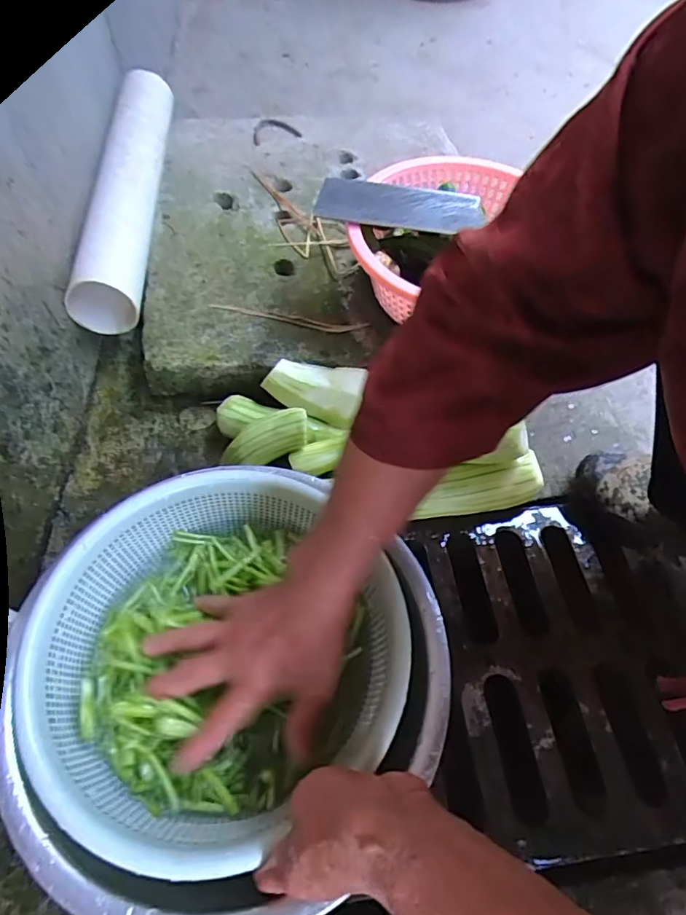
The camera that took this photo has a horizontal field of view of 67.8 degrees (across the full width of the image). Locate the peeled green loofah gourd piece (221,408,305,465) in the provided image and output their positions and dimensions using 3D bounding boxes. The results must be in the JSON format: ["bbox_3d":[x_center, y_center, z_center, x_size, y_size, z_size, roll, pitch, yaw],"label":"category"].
[{"bbox_3d":[-0.078,-0.017,0.514,0.095,0.030,0.033,-25,60,10],"label":"peeled green loofah gourd piece"}]

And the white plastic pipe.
[{"bbox_3d":[-0.278,-0.367,0.677,0.069,0.081,0.450,-1,57,-3],"label":"white plastic pipe"}]

